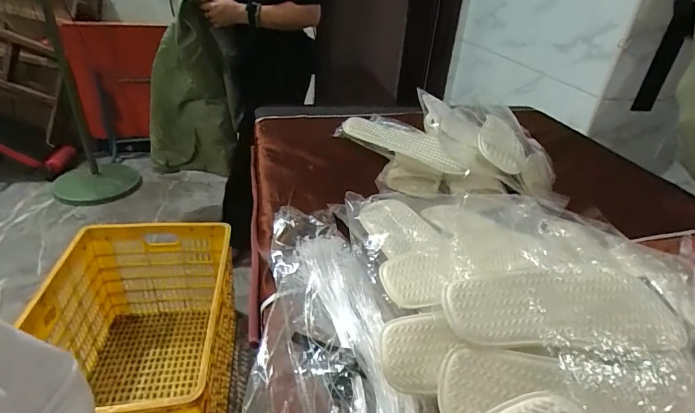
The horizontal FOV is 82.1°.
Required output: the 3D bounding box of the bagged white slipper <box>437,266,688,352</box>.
[{"bbox_3d":[0.226,0.116,0.433,0.246,0.052,0.096,1,32,-5],"label":"bagged white slipper"}]

